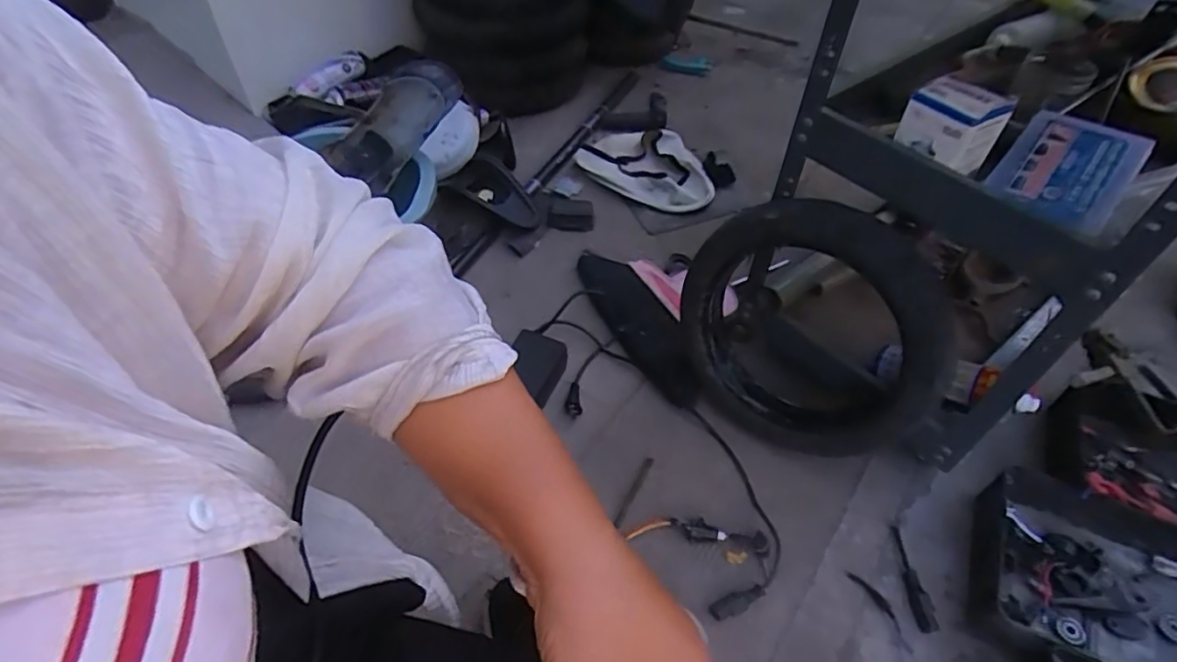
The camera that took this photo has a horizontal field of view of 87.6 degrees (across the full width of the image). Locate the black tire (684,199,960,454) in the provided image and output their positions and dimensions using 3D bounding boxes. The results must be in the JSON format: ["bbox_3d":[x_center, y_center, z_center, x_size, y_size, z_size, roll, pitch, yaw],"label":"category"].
[{"bbox_3d":[0.279,-0.002,0.797,0.344,0.334,0.060,39,42,19],"label":"black tire"}]

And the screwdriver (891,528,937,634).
[{"bbox_3d":[0.404,0.307,0.768,0.022,0.018,0.127,-1,50,-3],"label":"screwdriver"}]

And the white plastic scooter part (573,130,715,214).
[{"bbox_3d":[0.127,-0.355,1.293,0.294,0.042,0.200,23,53,17],"label":"white plastic scooter part"}]

